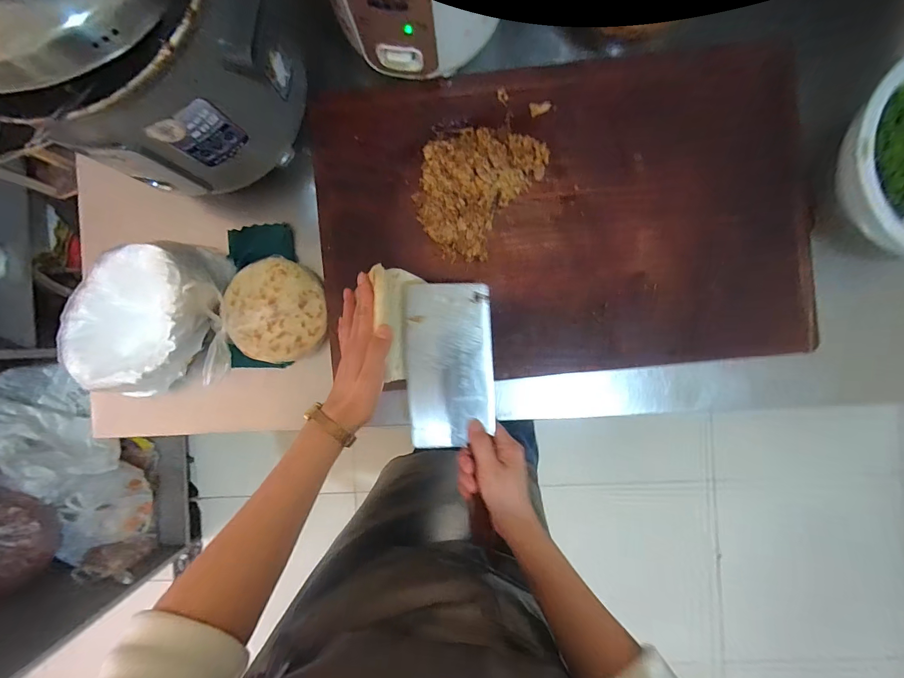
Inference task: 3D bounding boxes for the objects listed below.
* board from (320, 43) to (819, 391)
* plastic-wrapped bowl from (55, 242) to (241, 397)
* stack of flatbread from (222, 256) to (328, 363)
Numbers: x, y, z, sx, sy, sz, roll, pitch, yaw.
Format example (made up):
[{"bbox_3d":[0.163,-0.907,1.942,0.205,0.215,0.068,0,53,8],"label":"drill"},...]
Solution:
[{"bbox_3d":[0.130,-0.148,0.480,0.579,0.040,0.377,-5,92,0],"label":"board"},{"bbox_3d":[-0.357,-0.022,0.463,0.162,0.093,0.165,0,92,0],"label":"plastic-wrapped bowl"},{"bbox_3d":[-0.219,-0.035,0.484,0.112,0.036,0.124,-2,92,0],"label":"stack of flatbread"}]

